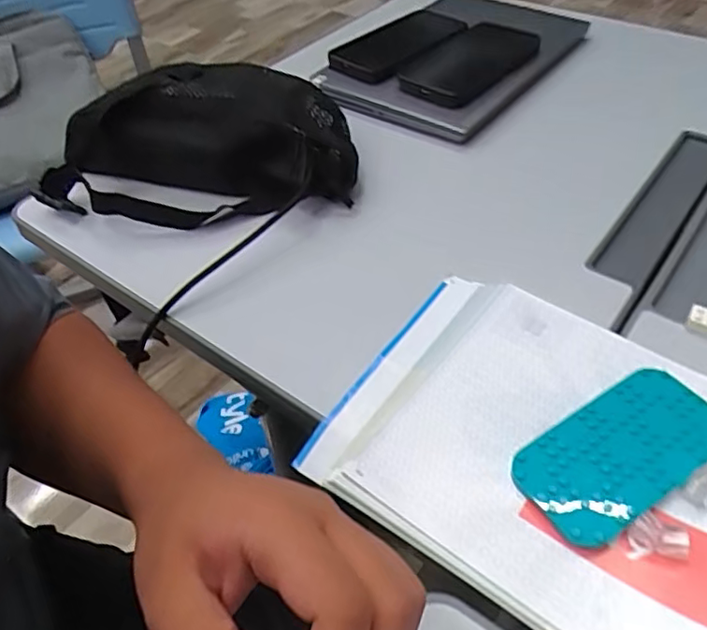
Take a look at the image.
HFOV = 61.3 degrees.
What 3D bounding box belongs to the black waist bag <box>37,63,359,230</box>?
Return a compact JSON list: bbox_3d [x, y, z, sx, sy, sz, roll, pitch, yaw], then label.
[{"bbox_3d":[-0.136,-0.148,0.531,0.265,0.083,0.147,-9,46,-1],"label":"black waist bag"}]

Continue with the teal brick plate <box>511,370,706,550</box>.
[{"bbox_3d":[0.151,0.074,0.332,0.121,0.008,0.061,-26,51,-20],"label":"teal brick plate"}]

